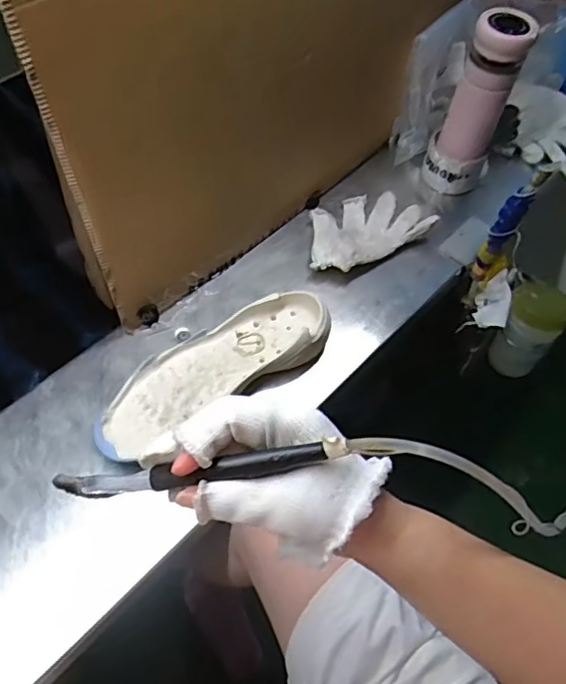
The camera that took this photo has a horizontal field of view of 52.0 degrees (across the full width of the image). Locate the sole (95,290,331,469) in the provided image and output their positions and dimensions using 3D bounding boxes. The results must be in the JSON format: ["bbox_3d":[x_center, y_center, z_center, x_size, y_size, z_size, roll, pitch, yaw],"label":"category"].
[{"bbox_3d":[-0.075,0.028,0.630,0.274,0.032,0.092,-34,64,-21],"label":"sole"}]

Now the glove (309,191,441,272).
[{"bbox_3d":[0.103,-0.151,0.767,0.178,0.037,0.106,-27,62,-18],"label":"glove"}]

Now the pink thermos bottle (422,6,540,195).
[{"bbox_3d":[0.244,-0.299,0.751,0.080,0.228,0.063,16,58,9],"label":"pink thermos bottle"}]

